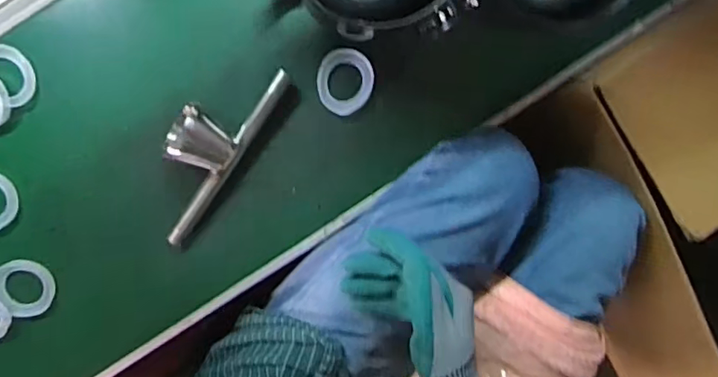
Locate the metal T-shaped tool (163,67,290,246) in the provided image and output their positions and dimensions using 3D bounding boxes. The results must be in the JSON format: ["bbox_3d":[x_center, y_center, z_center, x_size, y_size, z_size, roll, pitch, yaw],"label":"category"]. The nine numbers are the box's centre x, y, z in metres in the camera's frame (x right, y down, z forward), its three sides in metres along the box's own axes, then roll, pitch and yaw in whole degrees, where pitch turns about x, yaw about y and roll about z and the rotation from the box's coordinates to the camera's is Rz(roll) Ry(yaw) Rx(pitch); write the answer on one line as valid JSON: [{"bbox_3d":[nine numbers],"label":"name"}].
[{"bbox_3d":[-0.146,-0.040,0.524,0.063,0.051,0.195,33,92,-9],"label":"metal T-shaped tool"}]

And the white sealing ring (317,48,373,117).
[{"bbox_3d":[-0.014,-0.106,0.544,0.054,0.007,0.064,1,97,-6],"label":"white sealing ring"}]

